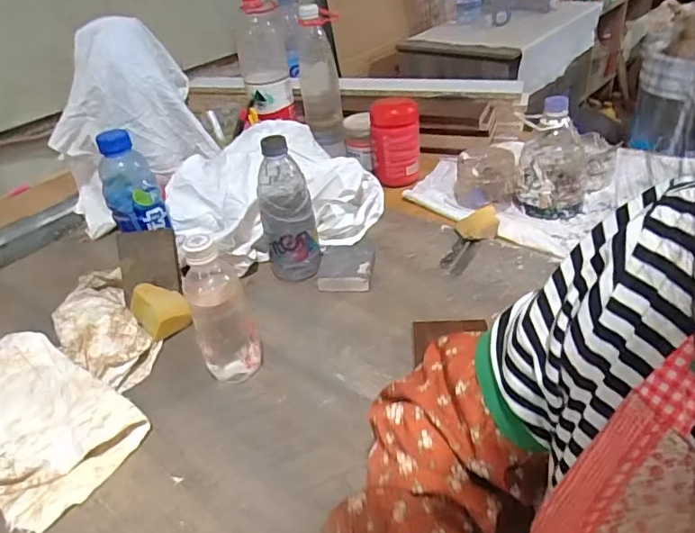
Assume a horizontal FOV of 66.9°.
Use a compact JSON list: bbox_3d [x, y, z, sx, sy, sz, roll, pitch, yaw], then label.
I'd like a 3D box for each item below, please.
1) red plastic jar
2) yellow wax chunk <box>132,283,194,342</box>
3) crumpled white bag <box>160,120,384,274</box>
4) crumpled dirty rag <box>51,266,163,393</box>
[{"bbox_3d":[0.086,-0.221,0.937,0.084,0.146,0.081,-3,37,2],"label":"red plastic jar"},{"bbox_3d":[-0.222,0.049,0.626,0.060,0.058,0.041,-18,39,-17],"label":"yellow wax chunk"},{"bbox_3d":[-0.108,-0.114,0.813,0.325,0.131,0.233,-17,38,-16],"label":"crumpled white bag"},{"bbox_3d":[-0.305,0.065,0.646,0.092,0.061,0.215,-26,42,-26],"label":"crumpled dirty rag"}]

